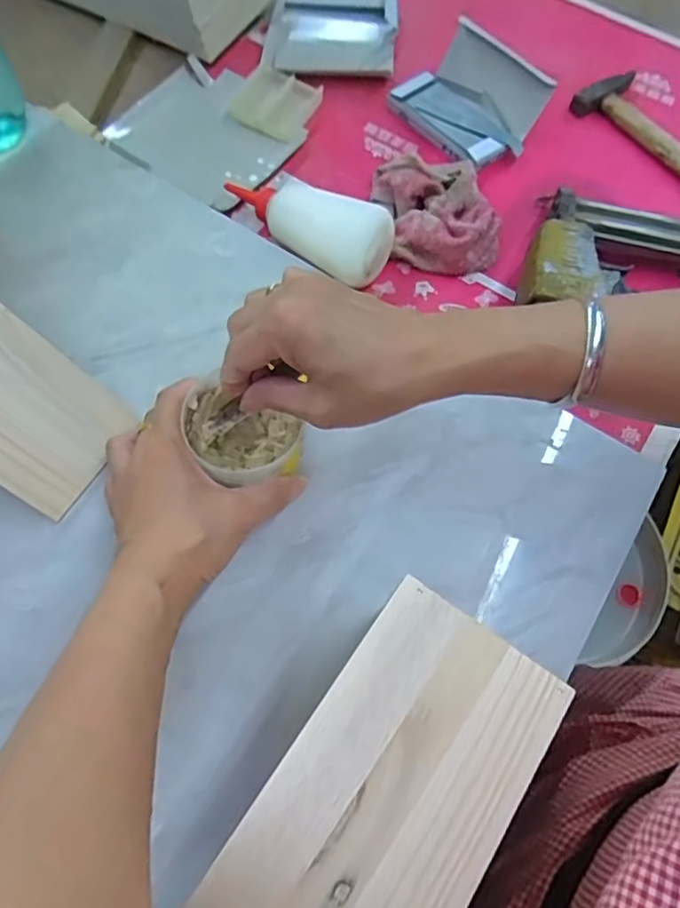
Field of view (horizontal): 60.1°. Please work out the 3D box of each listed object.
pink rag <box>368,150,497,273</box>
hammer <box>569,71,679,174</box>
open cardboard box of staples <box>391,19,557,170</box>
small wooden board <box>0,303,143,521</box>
[{"bbox_3d":[0.086,-0.216,0.510,0.092,0.036,0.127,-12,68,-9],"label":"pink rag"},{"bbox_3d":[0.314,-0.270,0.551,0.071,0.029,0.237,-23,70,-13],"label":"hammer"},{"bbox_3d":[0.126,-0.342,0.561,0.098,0.051,0.133,-41,75,-18],"label":"open cardboard box of staples"},{"bbox_3d":[-0.205,-0.029,0.381,0.118,0.011,0.091,44,66,-26],"label":"small wooden board"}]

